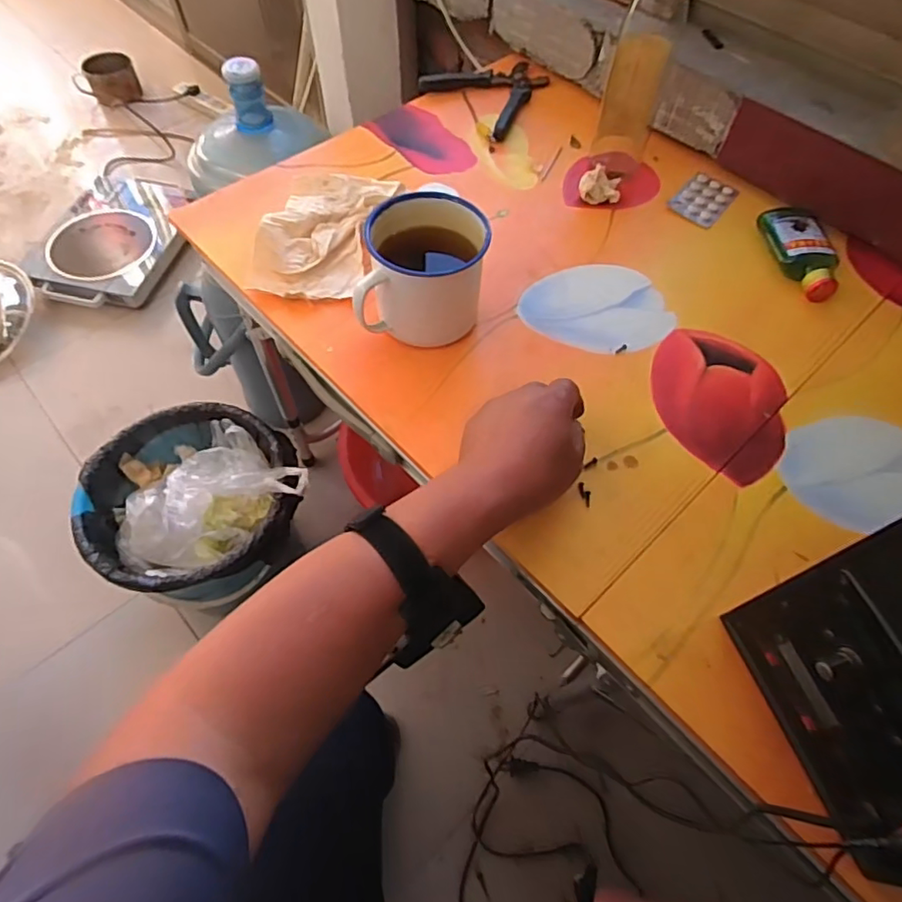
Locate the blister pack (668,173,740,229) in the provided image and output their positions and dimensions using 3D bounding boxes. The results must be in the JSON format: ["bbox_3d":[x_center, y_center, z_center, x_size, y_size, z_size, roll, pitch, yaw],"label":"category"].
[{"bbox_3d":[0.304,-0.301,0.686,0.058,0.009,0.086,38,66,19],"label":"blister pack"}]

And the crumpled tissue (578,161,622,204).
[{"bbox_3d":[0.175,-0.308,0.672,0.047,0.036,0.032,17,61,8],"label":"crumpled tissue"}]

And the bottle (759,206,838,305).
[{"bbox_3d":[0.374,-0.218,0.619,0.057,0.028,0.123,3,60,0],"label":"bottle"}]

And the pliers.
[{"bbox_3d":[0.062,-0.493,0.782,0.147,0.016,0.165,-36,67,-20],"label":"pliers"}]

